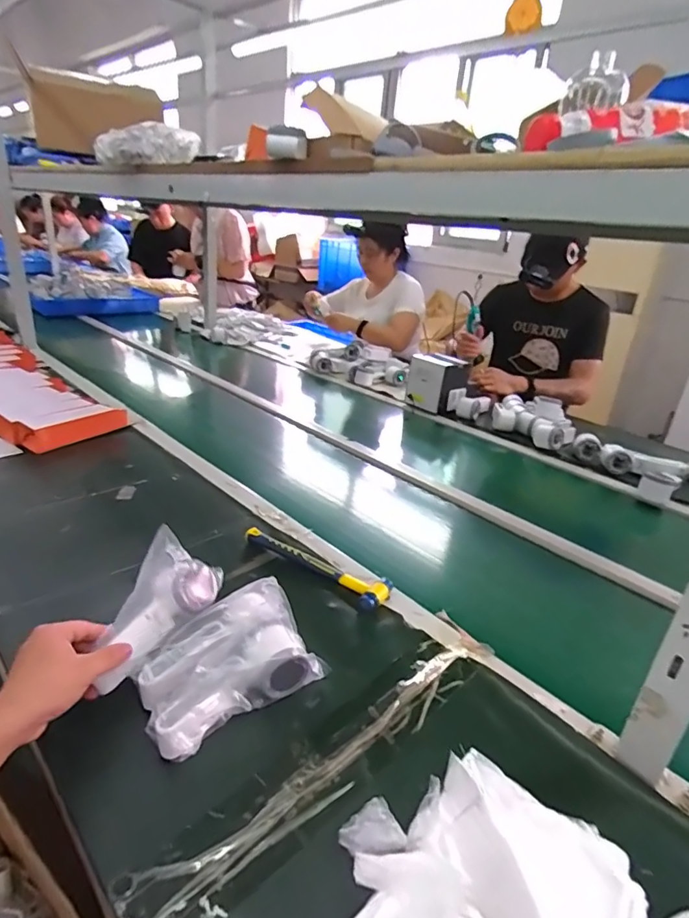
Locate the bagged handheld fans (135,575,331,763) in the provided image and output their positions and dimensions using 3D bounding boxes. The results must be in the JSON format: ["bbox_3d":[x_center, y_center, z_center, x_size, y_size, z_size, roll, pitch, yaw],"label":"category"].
[{"bbox_3d":[-0.127,0.216,0.536,0.182,0.075,0.112,-17,32,-39],"label":"bagged handheld fans"}]

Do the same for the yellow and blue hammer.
[{"bbox_3d":[-0.045,0.153,0.739,0.238,0.023,0.055,20,28,28],"label":"yellow and blue hammer"}]

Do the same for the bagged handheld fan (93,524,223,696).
[{"bbox_3d":[-0.203,0.156,0.564,0.069,0.085,0.177,10,27,12],"label":"bagged handheld fan"}]

